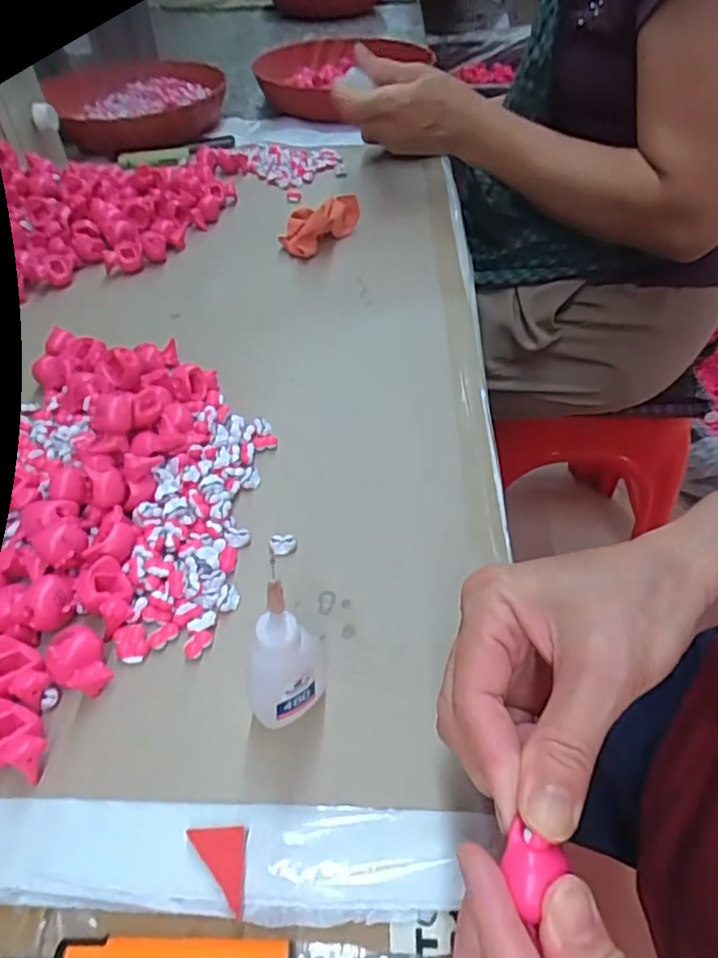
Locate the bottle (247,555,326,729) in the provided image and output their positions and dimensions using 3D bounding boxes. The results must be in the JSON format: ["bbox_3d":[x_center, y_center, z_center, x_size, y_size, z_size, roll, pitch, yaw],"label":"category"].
[{"bbox_3d":[-0.031,0.068,0.254,0.032,0.082,0.037,-8,48,-6],"label":"bottle"}]

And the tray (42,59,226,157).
[{"bbox_3d":[-0.278,-0.482,0.786,0.202,0.043,0.217,-23,51,-19],"label":"tray"}]

